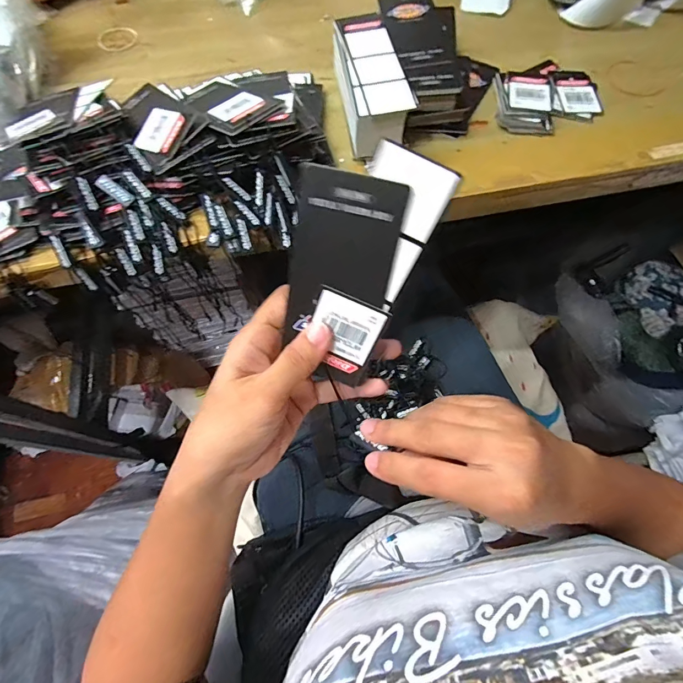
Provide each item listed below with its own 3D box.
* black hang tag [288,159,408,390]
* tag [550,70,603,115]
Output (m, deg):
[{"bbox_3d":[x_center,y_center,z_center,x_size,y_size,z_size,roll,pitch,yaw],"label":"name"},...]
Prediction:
[{"bbox_3d":[0.000,-0.027,0.195,0.052,0.107,0.006,4,28,3],"label":"black hang tag"},{"bbox_3d":[0.217,-0.232,0.358,0.039,0.006,0.059,-1,68,1],"label":"tag"}]

